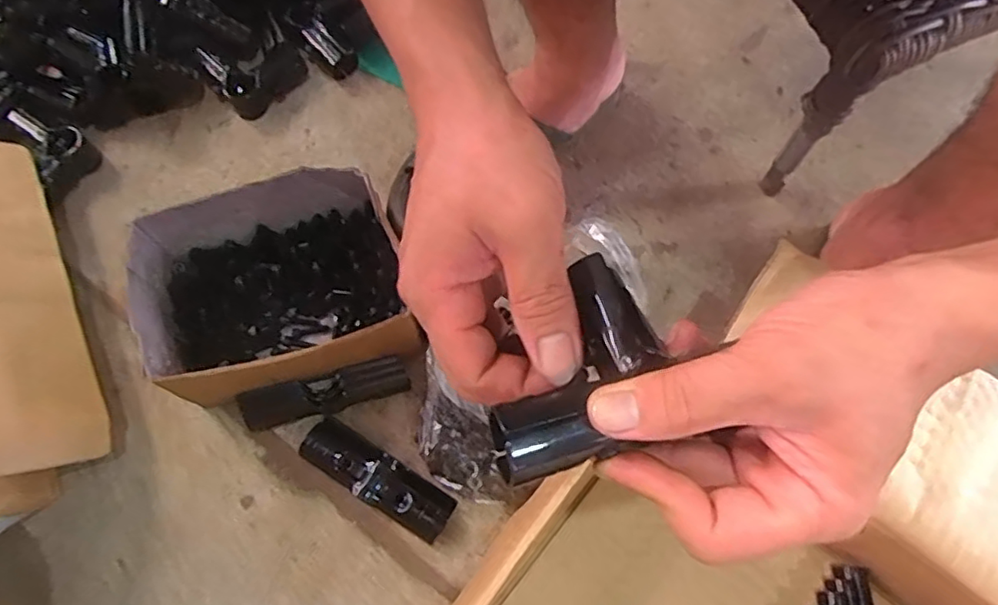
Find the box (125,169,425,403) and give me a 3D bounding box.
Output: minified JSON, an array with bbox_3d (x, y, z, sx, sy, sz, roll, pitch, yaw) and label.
[{"bbox_3d":[-0.177,-0.006,0.498,0.194,0.095,0.162,-12,71,-5],"label":"box"}]

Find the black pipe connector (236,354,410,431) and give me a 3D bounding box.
[{"bbox_3d":[-0.141,0.074,0.504,0.129,0.030,0.030,-15,71,-6],"label":"black pipe connector"}]

